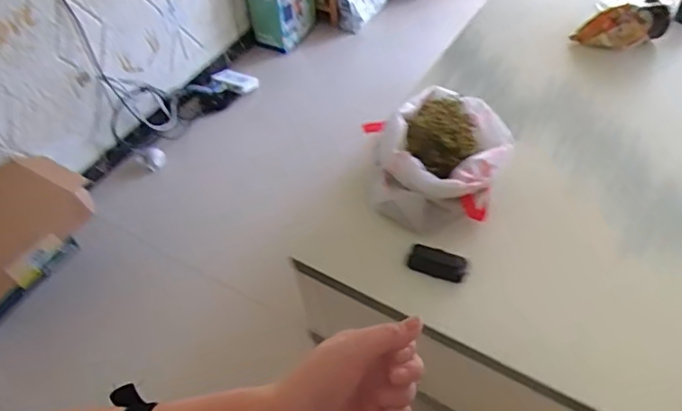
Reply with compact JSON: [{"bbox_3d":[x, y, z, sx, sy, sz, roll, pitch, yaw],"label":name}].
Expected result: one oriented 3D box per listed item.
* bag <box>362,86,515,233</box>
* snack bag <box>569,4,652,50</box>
[{"bbox_3d":[0.181,-0.106,1.134,0.286,0.151,0.294,6,52,11],"label":"bag"},{"bbox_3d":[0.669,-0.430,1.408,0.180,0.087,0.069,-1,51,6],"label":"snack bag"}]

